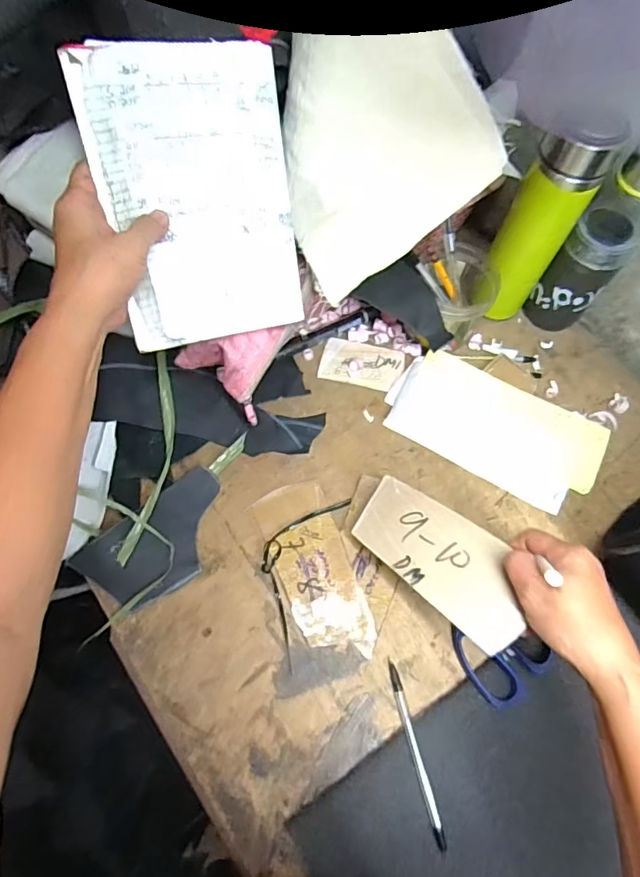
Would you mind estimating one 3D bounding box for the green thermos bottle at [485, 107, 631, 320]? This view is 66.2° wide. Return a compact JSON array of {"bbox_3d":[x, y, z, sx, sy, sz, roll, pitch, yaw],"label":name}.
[{"bbox_3d":[0.216,-0.205,0.498,0.063,0.223,0.057,29,70,10],"label":"green thermos bottle"}]

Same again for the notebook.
[{"bbox_3d":[-0.087,-0.177,0.373,0.140,0.197,0.011,-16,29,-19],"label":"notebook"}]

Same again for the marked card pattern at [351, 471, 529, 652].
[{"bbox_3d":[0.094,0.091,0.400,0.071,0.009,0.161,-46,47,-11],"label":"marked card pattern"}]

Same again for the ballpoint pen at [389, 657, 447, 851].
[{"bbox_3d":[0.081,0.264,0.418,0.008,0.007,0.139,-13,68,-7],"label":"ballpoint pen"}]

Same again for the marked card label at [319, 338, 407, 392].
[{"bbox_3d":[0.048,-0.086,0.559,0.091,0.010,0.052,12,68,3],"label":"marked card label"}]

